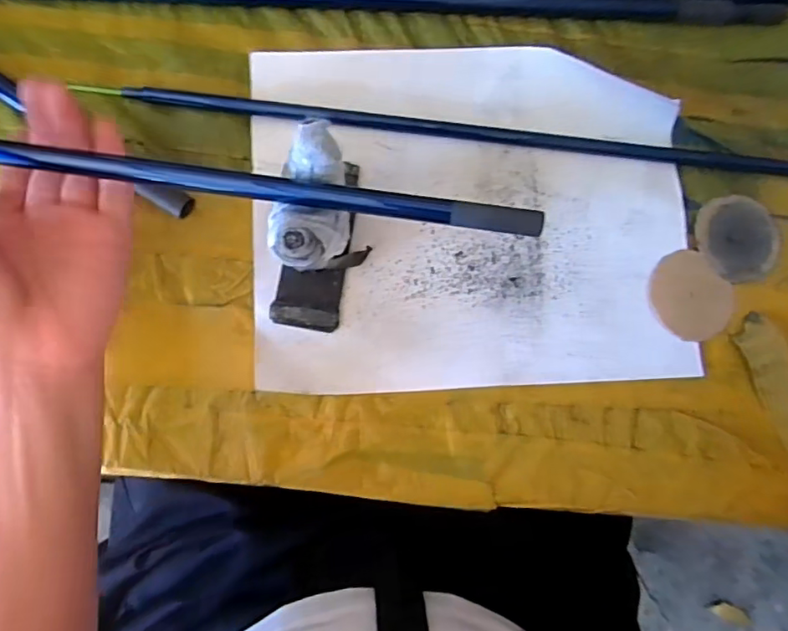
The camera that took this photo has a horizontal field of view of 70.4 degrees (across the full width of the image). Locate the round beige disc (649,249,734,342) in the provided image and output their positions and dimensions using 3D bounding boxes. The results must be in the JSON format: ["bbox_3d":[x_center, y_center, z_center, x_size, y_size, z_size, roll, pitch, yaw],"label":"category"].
[{"bbox_3d":[0.197,-0.013,0.368,0.058,0.004,0.052,40,82,1],"label":"round beige disc"}]

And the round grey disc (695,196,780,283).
[{"bbox_3d":[0.234,-0.052,0.379,0.058,0.004,0.057,1,83,-5],"label":"round grey disc"}]

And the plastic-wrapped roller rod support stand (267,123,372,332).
[{"bbox_3d":[-0.042,-0.040,0.302,0.050,0.099,0.087,20,82,-2],"label":"plastic-wrapped roller rod support stand"}]

